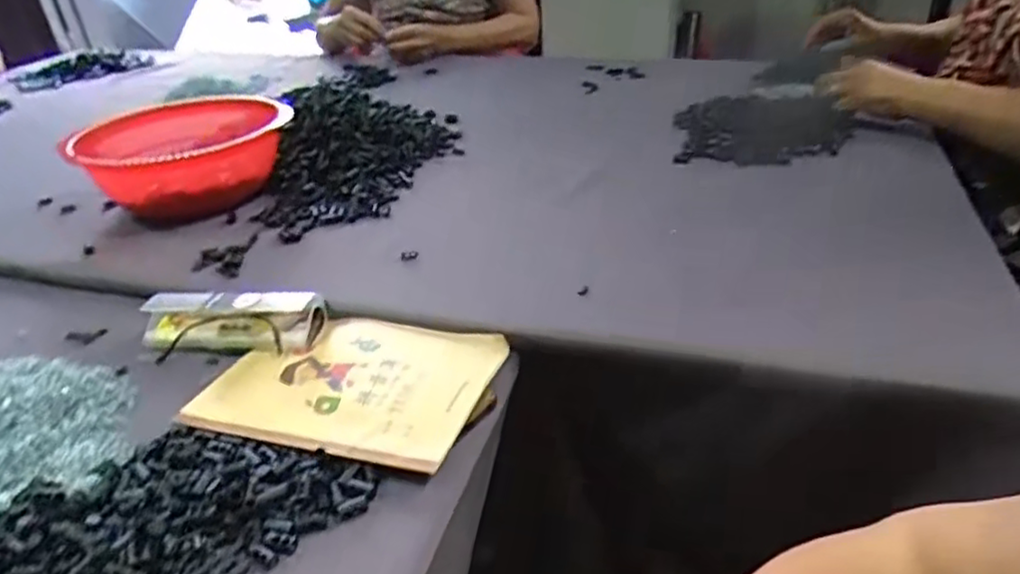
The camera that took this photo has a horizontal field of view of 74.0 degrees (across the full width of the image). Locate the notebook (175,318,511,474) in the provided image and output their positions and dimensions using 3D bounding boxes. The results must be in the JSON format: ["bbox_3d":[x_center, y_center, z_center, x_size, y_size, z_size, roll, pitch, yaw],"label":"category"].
[{"bbox_3d":[-0.117,0.068,0.507,0.205,0.007,0.143,6,34,17],"label":"notebook"}]

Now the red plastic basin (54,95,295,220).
[{"bbox_3d":[-0.367,-0.140,0.787,0.228,0.103,0.195,-15,33,-17],"label":"red plastic basin"}]

